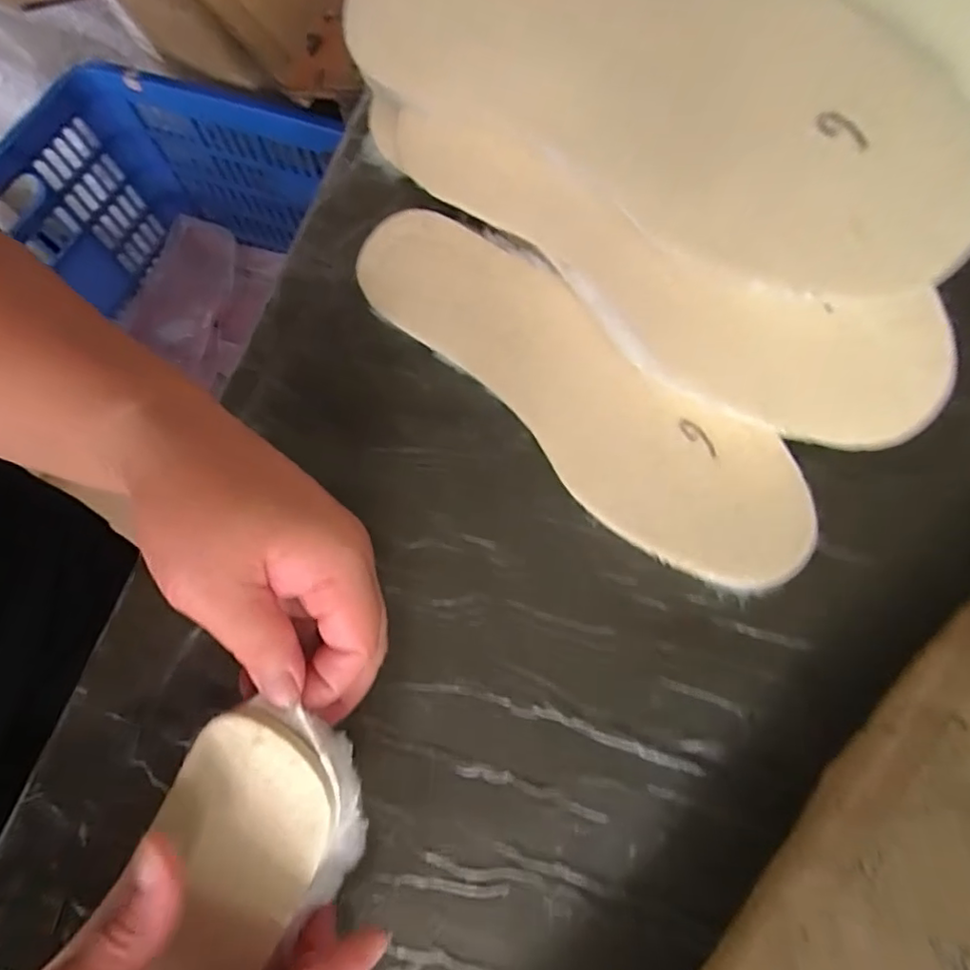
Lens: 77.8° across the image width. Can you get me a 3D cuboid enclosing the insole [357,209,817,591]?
[{"bbox_3d":[0.042,-0.052,0.307,0.267,0.011,0.078,41,91,15],"label":"insole"}]

